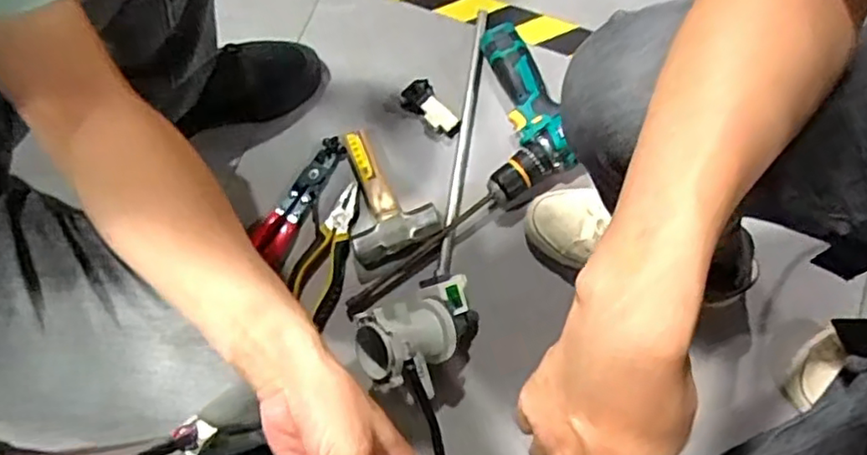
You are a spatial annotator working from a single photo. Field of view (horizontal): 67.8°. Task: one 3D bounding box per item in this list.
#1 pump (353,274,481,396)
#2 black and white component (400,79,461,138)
[{"bbox_3d":[-0.009,0.123,0.732,0.149,0.110,0.113,-33,76,-7],"label":"pump"},{"bbox_3d":[-0.008,-0.159,0.852,0.046,0.024,0.091,-34,76,-8],"label":"black and white component"}]

